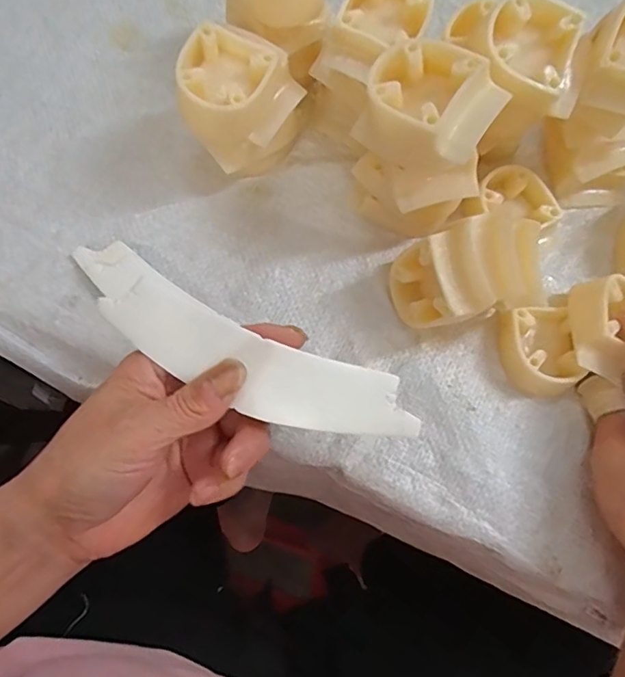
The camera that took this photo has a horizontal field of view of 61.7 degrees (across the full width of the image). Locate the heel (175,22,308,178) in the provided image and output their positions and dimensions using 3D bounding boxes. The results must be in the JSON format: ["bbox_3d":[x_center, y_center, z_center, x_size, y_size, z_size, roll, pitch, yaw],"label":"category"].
[{"bbox_3d":[-0.038,-0.128,0.301,0.061,0.078,0.055,3,77,-1],"label":"heel"}]

